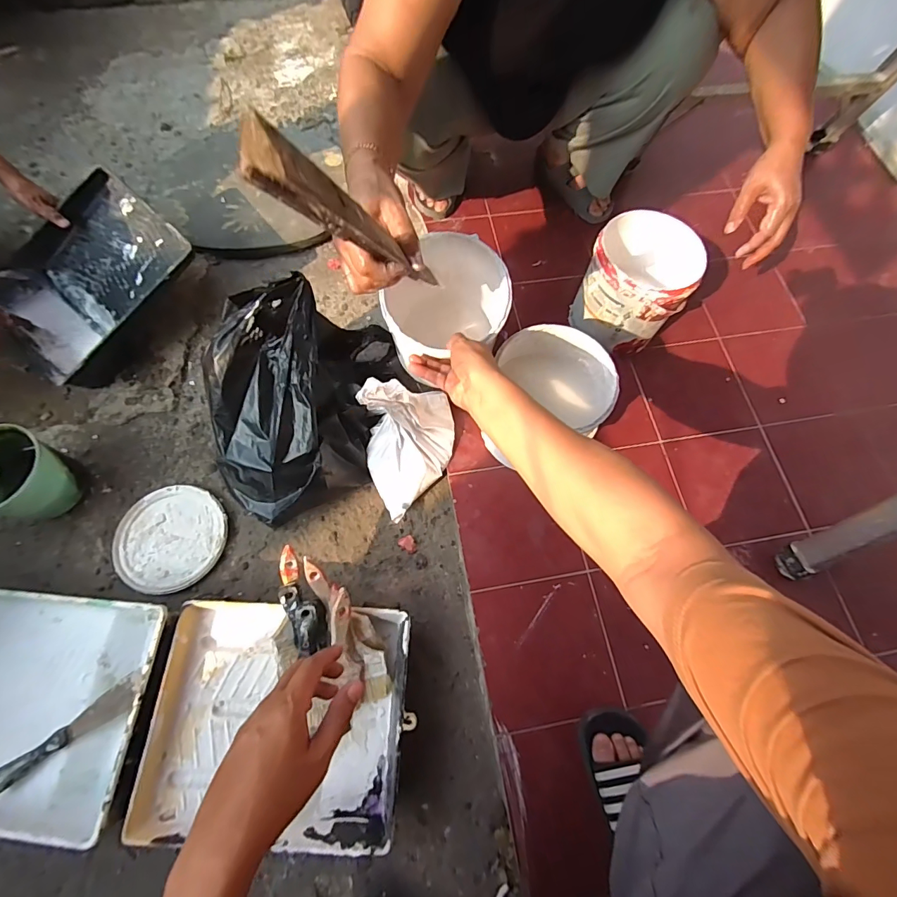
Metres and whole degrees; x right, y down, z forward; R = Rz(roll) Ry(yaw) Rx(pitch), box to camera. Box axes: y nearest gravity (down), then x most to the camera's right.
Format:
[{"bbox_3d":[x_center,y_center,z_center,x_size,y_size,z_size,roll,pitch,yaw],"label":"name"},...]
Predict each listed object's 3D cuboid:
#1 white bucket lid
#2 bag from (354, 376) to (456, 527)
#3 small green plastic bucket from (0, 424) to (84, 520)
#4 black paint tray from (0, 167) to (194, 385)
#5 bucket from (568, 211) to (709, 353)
[{"bbox_3d":[-0.483,0.155,0.741,0.177,0.020,0.175,0,69,-1],"label":"white bucket lid"},{"bbox_3d":[-0.060,-0.004,0.721,0.163,0.185,0.186,-13,70,-6],"label":"bag"},{"bbox_3d":[-0.706,0.047,0.708,0.124,0.138,0.125,0,69,-1],"label":"small green plastic bucket"},{"bbox_3d":[-0.694,-0.322,0.818,0.300,0.064,0.370,42,92,7],"label":"black paint tray"},{"bbox_3d":[0.338,-0.294,0.784,0.173,0.186,0.161,0,69,-1],"label":"bucket"}]

